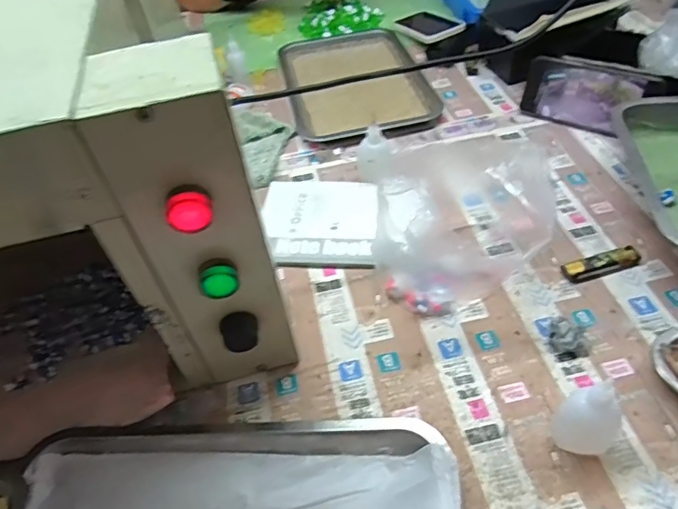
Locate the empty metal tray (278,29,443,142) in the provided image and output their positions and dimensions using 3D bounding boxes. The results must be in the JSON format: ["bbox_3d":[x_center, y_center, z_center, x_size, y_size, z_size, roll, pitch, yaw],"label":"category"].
[{"bbox_3d":[0.020,-0.283,0.796,0.202,0.029,0.285,-12,47,-4],"label":"empty metal tray"}]

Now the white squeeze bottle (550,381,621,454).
[{"bbox_3d":[0.186,0.123,0.377,0.035,0.077,0.038,-32,52,-21],"label":"white squeeze bottle"}]

